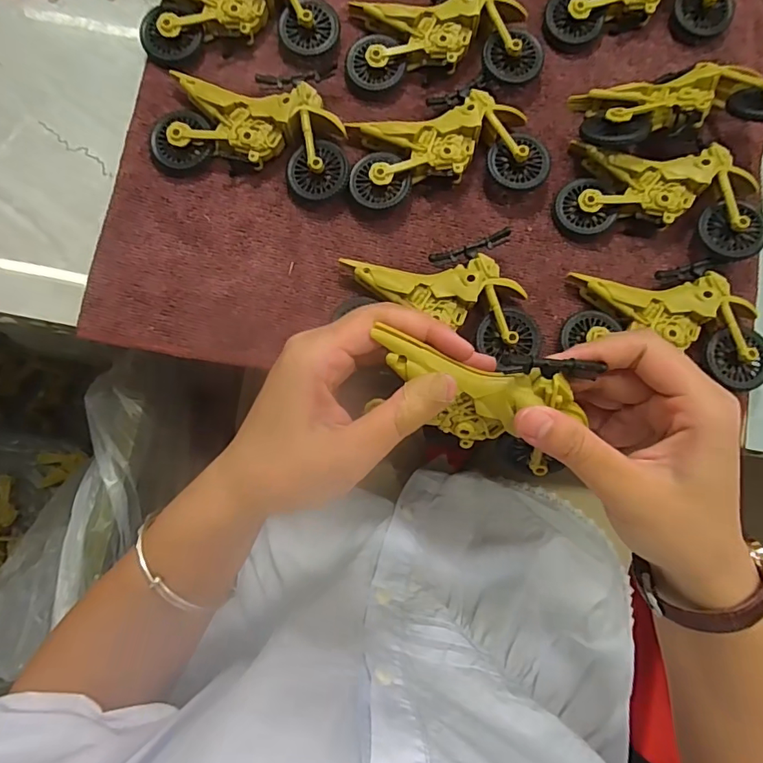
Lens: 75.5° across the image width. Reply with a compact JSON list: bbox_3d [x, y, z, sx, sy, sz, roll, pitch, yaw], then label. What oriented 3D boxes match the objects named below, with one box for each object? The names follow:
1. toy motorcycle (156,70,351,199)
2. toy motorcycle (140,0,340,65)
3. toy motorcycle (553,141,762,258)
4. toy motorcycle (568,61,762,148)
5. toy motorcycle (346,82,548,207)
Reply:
[{"bbox_3d":[-0.074,-0.151,0.291,0.112,0.021,0.066,12,84,0],"label":"toy motorcycle"},{"bbox_3d":[-0.086,-0.225,0.299,0.114,0.021,0.053,-6,85,-2],"label":"toy motorcycle"},{"bbox_3d":[0.166,-0.109,0.291,0.112,0.029,0.058,15,84,0],"label":"toy motorcycle"},{"bbox_3d":[0.179,-0.162,0.289,0.122,0.026,0.055,-9,58,3],"label":"toy motorcycle"},{"bbox_3d":[0.038,-0.142,0.293,0.112,0.022,0.065,-6,85,-2],"label":"toy motorcycle"}]

